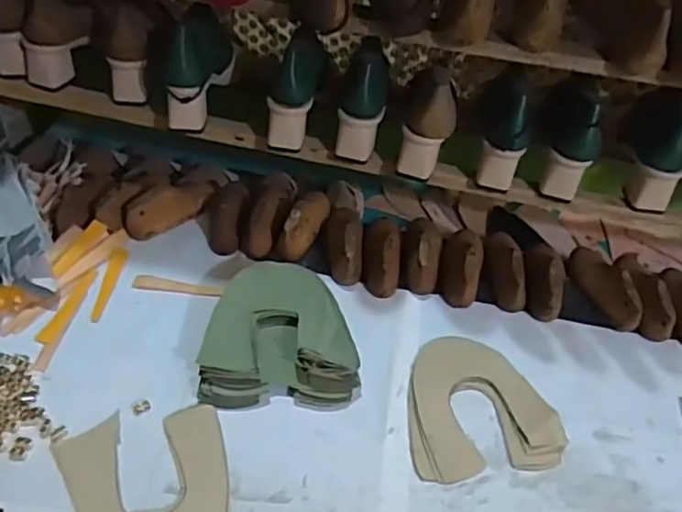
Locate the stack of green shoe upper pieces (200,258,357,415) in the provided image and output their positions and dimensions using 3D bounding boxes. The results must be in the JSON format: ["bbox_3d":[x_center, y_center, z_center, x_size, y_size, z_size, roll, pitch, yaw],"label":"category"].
[{"bbox_3d":[-0.069,0.086,0.720,0.169,0.047,0.171,1,45,-6],"label":"stack of green shoe upper pieces"}]

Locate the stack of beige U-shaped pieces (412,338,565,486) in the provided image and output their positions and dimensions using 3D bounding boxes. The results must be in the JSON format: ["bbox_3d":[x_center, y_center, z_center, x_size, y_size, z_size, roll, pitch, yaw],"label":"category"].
[{"bbox_3d":[0.156,0.164,0.701,0.166,0.010,0.172,1,45,-6],"label":"stack of beige U-shaped pieces"}]

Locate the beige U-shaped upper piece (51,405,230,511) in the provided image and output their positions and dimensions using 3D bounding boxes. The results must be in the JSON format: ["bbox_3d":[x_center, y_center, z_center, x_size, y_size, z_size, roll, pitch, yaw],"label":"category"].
[{"bbox_3d":[-0.171,0.225,0.601,0.147,0.005,0.194,-24,52,-27],"label":"beige U-shaped upper piece"}]

